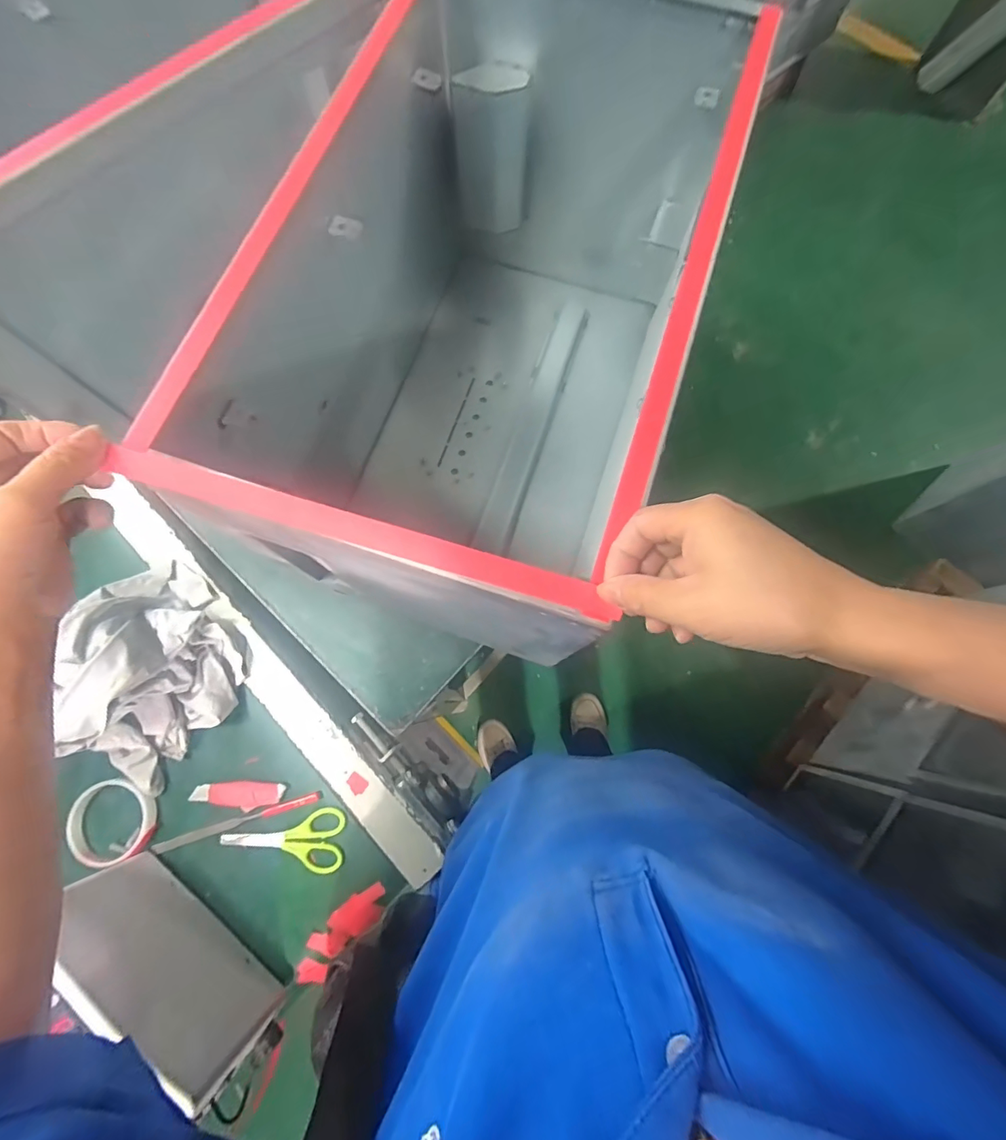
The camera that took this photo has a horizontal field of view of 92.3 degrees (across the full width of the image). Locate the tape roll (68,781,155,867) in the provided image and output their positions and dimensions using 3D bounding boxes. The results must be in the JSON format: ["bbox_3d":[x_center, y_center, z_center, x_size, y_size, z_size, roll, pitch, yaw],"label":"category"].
[{"bbox_3d":[-0.415,0.267,0.511,0.089,0.020,0.082,0,76,0],"label":"tape roll"}]

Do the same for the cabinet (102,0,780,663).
[{"bbox_3d":[-0.008,-0.228,0.485,0.316,0.329,0.546,15,77,4],"label":"cabinet"}]

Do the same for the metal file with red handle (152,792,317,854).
[{"bbox_3d":[-0.281,0.268,0.515,0.177,0.008,0.012,-17,77,-4],"label":"metal file with red handle"}]

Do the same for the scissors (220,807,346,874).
[{"bbox_3d":[-0.232,0.286,0.506,0.128,0.005,0.060,-3,76,-1],"label":"scissors"}]

